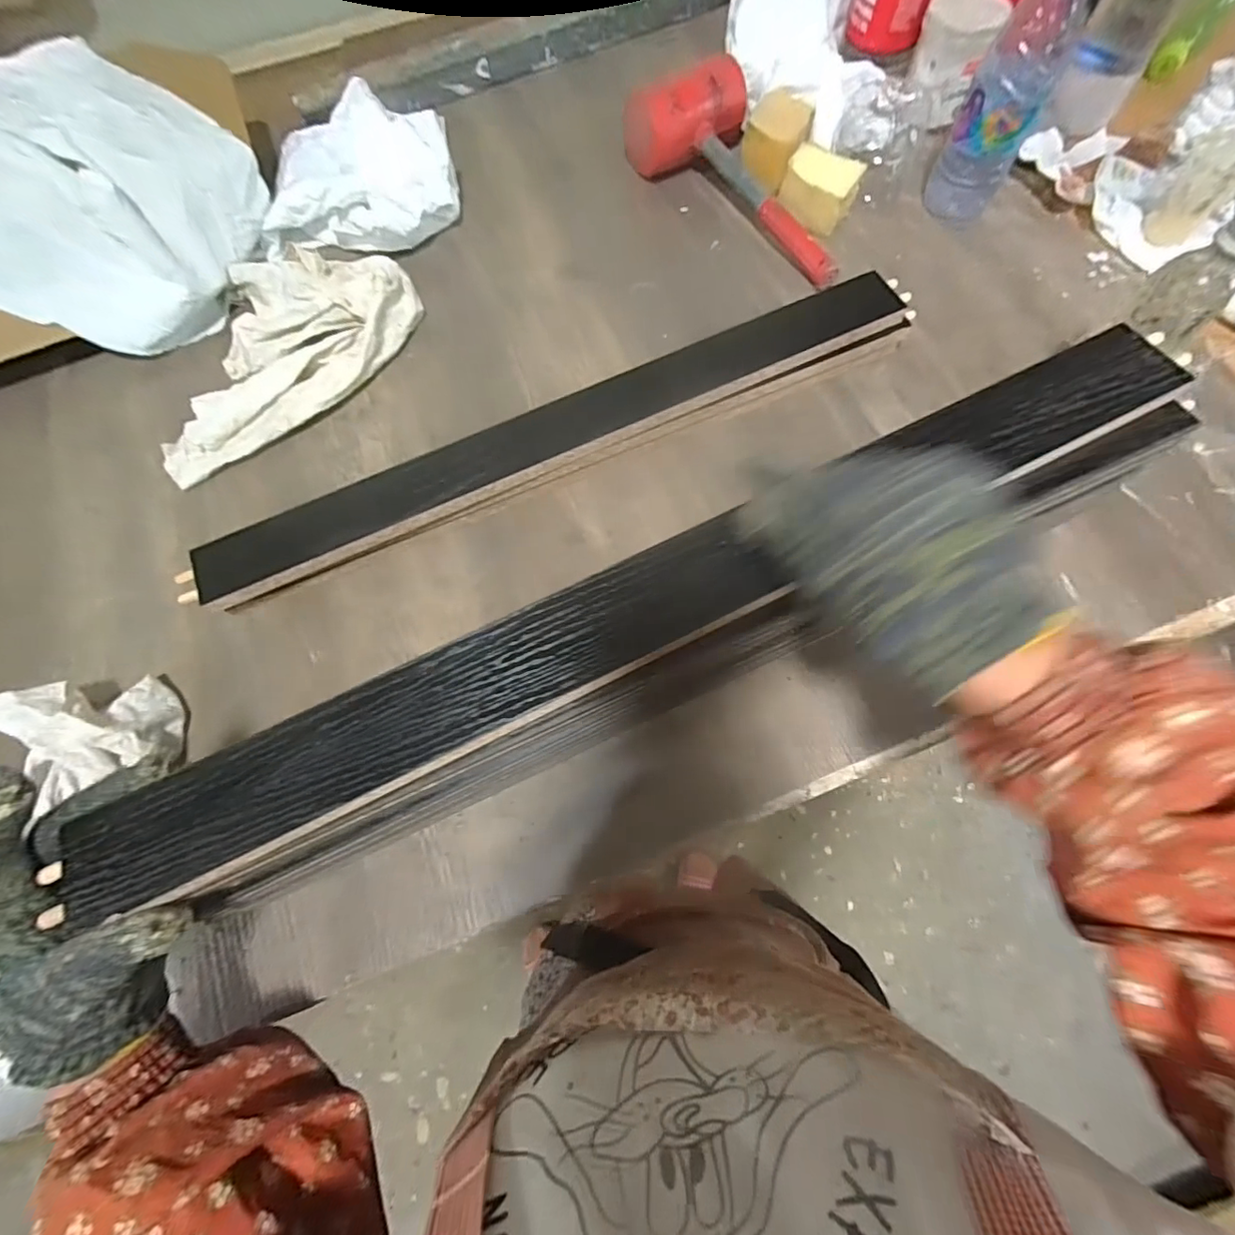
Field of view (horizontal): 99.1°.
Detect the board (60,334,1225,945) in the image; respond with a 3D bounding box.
[{"bbox_3d":[0.030,-0.013,0.288,0.636,0.019,0.059,-26,72,-6],"label":"board"}]

